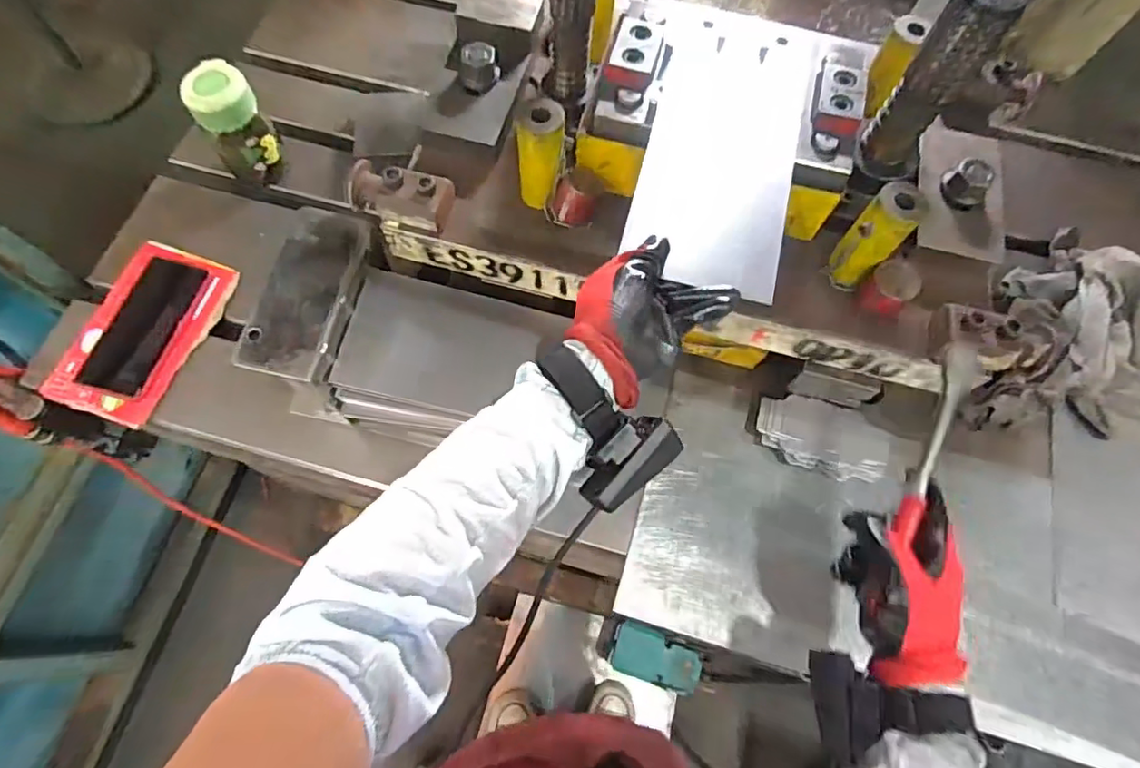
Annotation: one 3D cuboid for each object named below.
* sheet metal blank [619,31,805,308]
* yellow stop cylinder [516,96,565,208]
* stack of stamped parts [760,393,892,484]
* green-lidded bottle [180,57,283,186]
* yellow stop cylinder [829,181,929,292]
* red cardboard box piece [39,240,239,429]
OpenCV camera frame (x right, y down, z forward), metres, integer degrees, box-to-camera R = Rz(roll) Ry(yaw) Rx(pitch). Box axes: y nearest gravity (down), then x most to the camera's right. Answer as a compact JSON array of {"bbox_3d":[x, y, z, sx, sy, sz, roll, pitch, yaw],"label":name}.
[{"bbox_3d":[0.126,-0.192,0.485,0.120,0.009,0.257,14,68,4],"label":"sheet metal blank"},{"bbox_3d":[-0.026,-0.201,0.514,0.039,0.095,0.037,1,68,-2],"label":"yellow stop cylinder"},{"bbox_3d":[0.259,0.054,0.600,0.133,0.029,0.076,12,68,2],"label":"stack of stamped parts"},{"bbox_3d":[-0.374,-0.289,0.655,0.068,0.122,0.057,-33,73,-15],"label":"green-lidded bottle"},{"bbox_3d":[0.260,-0.125,0.499,0.038,0.100,0.042,37,71,12],"label":"yellow stop cylinder"},{"bbox_3d":[-0.459,-0.058,0.625,0.115,0.033,0.196,22,69,7],"label":"red cardboard box piece"}]

